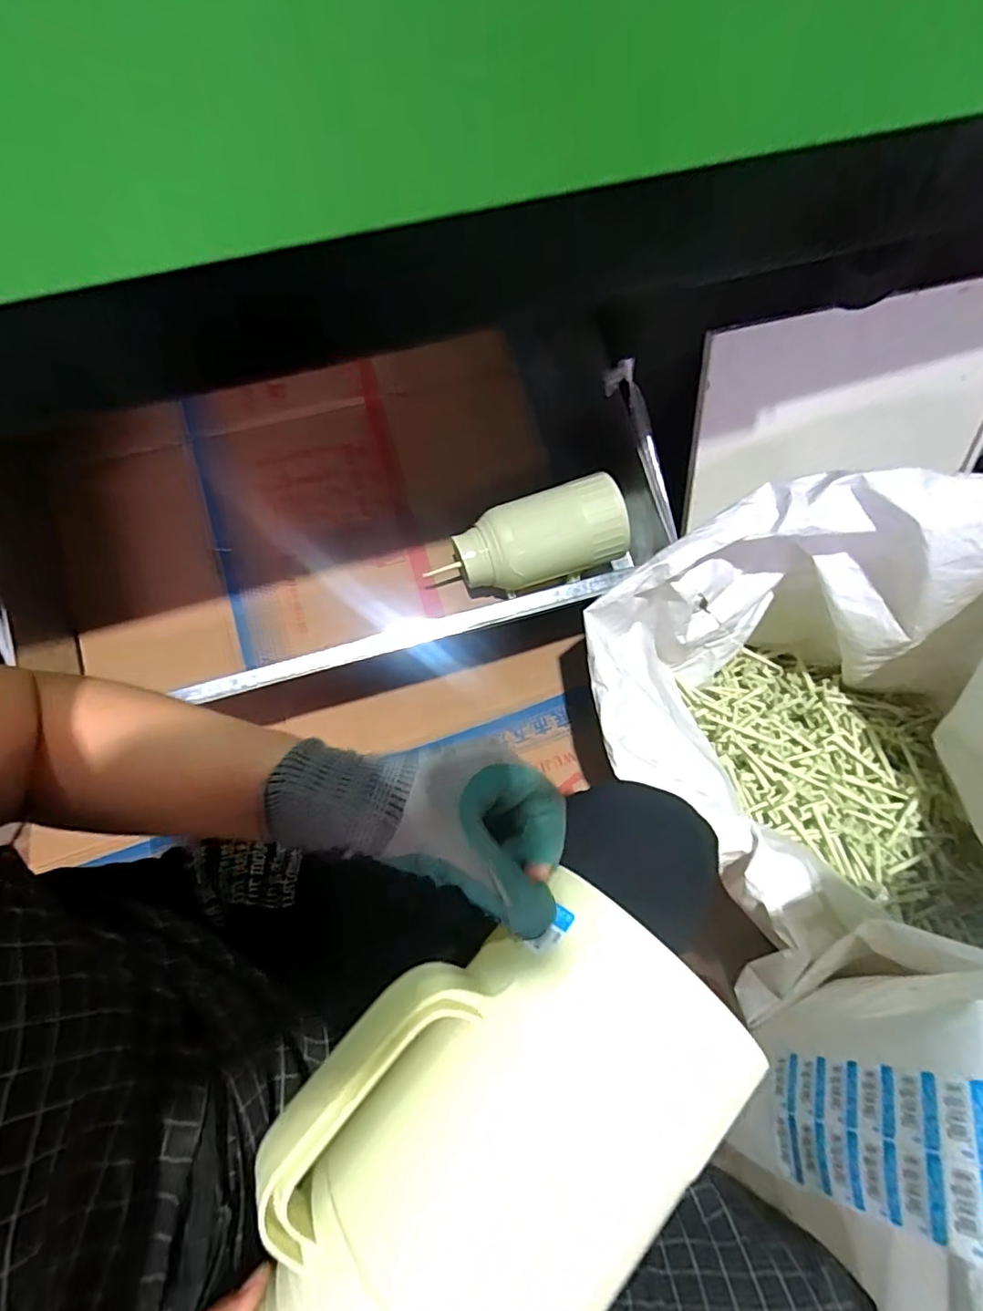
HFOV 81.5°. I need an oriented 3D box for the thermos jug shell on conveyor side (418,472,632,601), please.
[{"bbox_3d":[0.070,-0.172,0.859,0.260,0.102,0.105,-17,59,-7],"label":"thermos jug shell on conveyor side"}]

